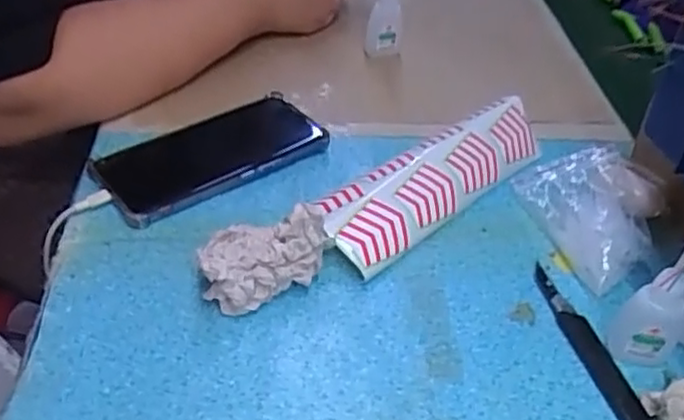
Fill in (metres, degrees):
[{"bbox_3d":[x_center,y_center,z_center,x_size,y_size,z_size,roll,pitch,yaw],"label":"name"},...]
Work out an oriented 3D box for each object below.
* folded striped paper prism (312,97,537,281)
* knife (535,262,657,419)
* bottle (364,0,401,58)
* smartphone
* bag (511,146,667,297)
[{"bbox_3d":[0.071,-0.025,0.511,0.213,0.035,0.056,-31,52,-34],"label":"folded striped paper prism"},{"bbox_3d":[0.157,0.093,0.407,0.022,0.010,0.165,-7,43,-14],"label":"knife"},{"bbox_3d":[0.042,-0.179,0.657,0.031,0.069,0.018,11,20,7],"label":"bottle"},{"bbox_3d":[-0.099,-0.045,0.528,0.167,0.014,0.082,-26,49,-30],"label":"smartphone"},{"bbox_3d":[0.187,0.000,0.494,0.088,0.034,0.113,-9,43,-15],"label":"bag"}]

